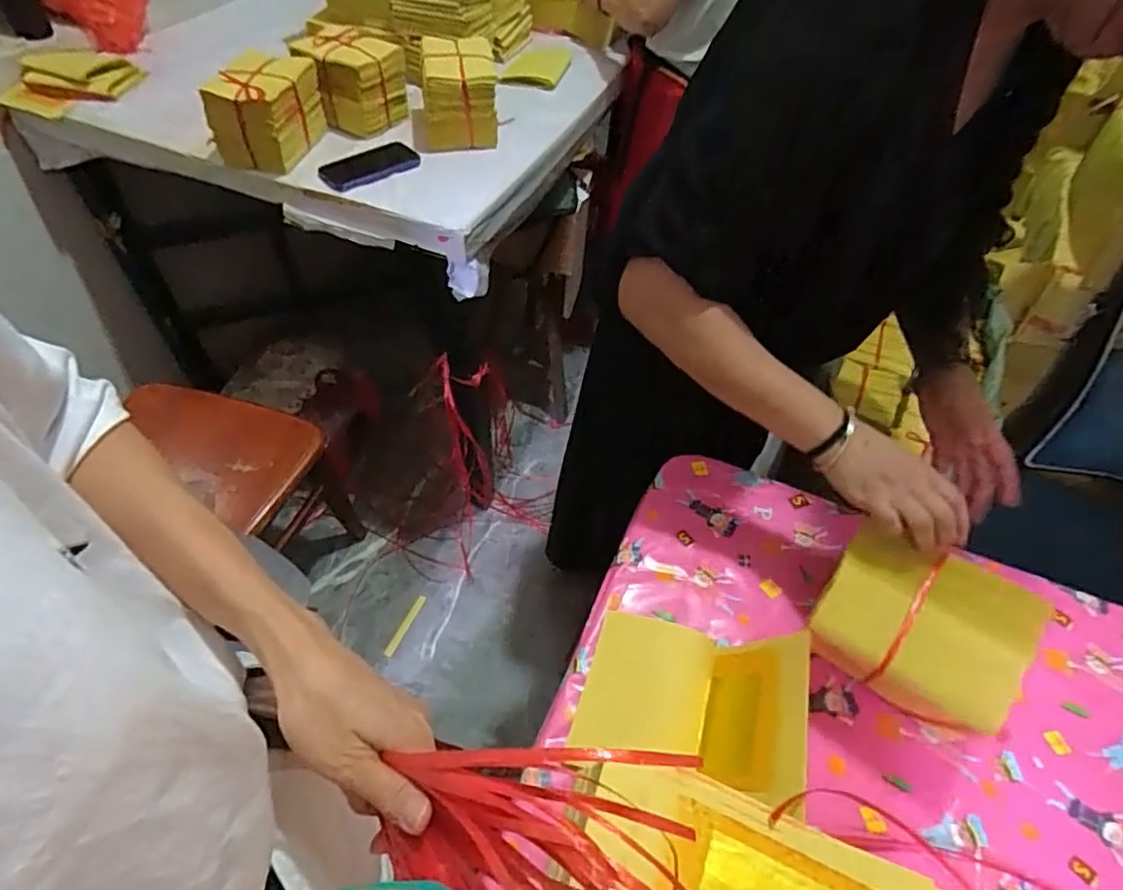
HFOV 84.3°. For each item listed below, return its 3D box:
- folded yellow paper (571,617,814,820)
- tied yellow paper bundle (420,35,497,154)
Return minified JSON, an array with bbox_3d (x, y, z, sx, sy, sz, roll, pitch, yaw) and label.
[{"bbox_3d":[0.119,0.233,0.577,0.186,0.081,0.141,13,52,7],"label":"folded yellow paper"},{"bbox_3d":[-0.179,-0.612,1.086,0.128,0.127,0.137,-4,52,-6],"label":"tied yellow paper bundle"}]

